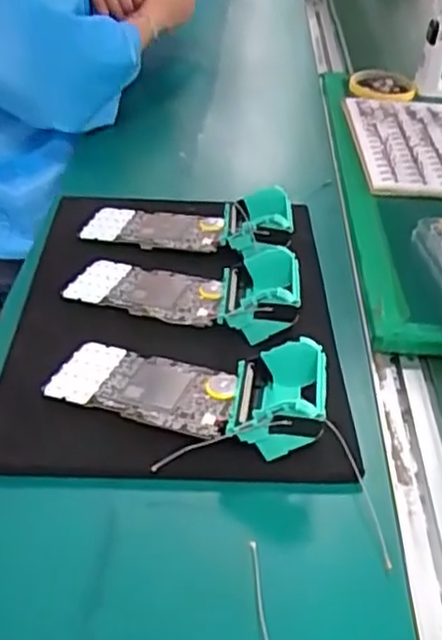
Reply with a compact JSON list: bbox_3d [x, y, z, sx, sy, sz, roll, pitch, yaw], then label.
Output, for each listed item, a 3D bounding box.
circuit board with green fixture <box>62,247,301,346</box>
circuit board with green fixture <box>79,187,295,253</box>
[{"bbox_3d":[-0.025,-0.029,0.571,0.197,0.039,0.092,3,39,17],"label":"circuit board with green fixture"},{"bbox_3d":[-0.031,-0.099,0.645,0.189,0.062,0.084,9,41,1],"label":"circuit board with green fixture"}]

